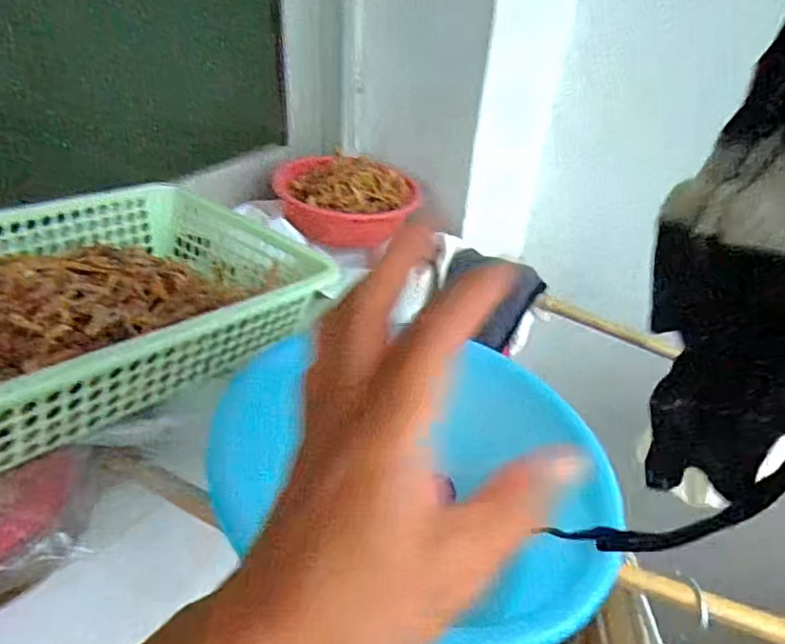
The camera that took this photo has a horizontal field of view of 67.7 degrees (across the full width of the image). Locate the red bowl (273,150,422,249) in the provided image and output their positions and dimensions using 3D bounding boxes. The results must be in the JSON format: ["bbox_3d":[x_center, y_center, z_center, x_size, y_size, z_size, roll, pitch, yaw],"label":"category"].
[{"bbox_3d":[-0.055,-0.149,0.690,0.164,0.055,0.128,-18,42,-28],"label":"red bowl"}]

